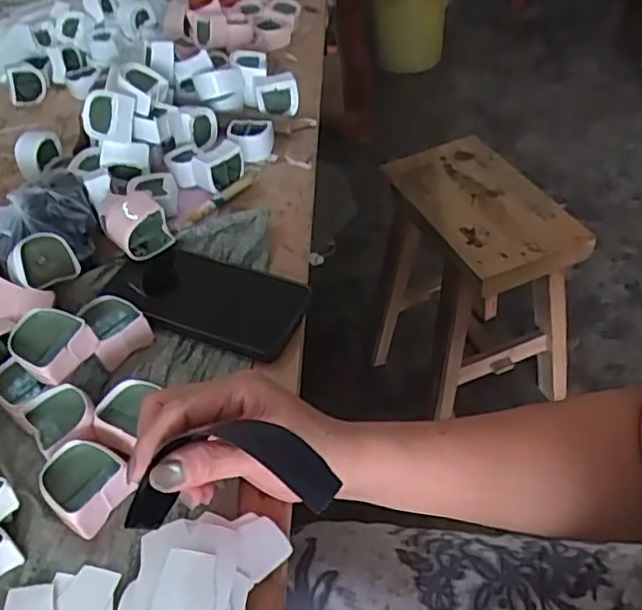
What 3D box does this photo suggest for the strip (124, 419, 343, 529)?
[{"bbox_3d":[-0.049,0.085,0.331,0.104,0.034,0.047,-12,45,5],"label":"strip"}]

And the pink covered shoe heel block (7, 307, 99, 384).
[{"bbox_3d":[-0.187,0.027,0.446,0.040,0.033,0.045,18,50,22],"label":"pink covered shoe heel block"}]

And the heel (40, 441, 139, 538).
[{"bbox_3d":[-0.143,0.111,0.400,0.046,0.028,0.045,27,54,30],"label":"heel"}]

